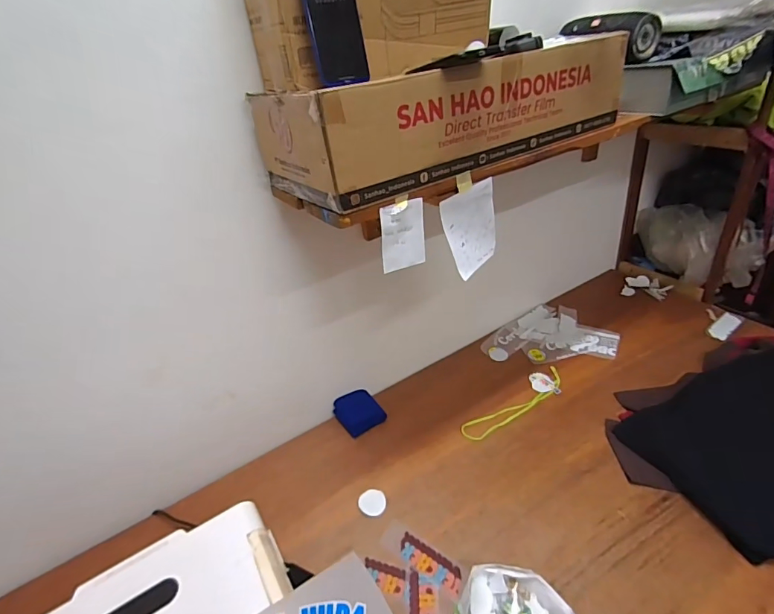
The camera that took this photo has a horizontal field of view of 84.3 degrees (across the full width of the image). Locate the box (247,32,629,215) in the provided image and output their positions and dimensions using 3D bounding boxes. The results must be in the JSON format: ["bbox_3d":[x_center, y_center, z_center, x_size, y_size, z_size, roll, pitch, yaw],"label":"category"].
[{"bbox_3d":[0.106,-0.359,0.775,0.615,0.148,0.275,-24,35,-24],"label":"box"}]

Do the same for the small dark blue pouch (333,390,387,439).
[{"bbox_3d":[-0.076,0.283,1.157,0.111,0.017,0.117,-23,52,-24],"label":"small dark blue pouch"}]

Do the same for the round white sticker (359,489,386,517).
[{"bbox_3d":[-0.032,0.430,0.945,0.057,0.005,0.064,-6,33,2],"label":"round white sticker"}]

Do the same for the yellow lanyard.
[{"bbox_3d":[0.346,0.251,1.137,0.352,0.006,0.088,-24,36,-24],"label":"yellow lanyard"}]

